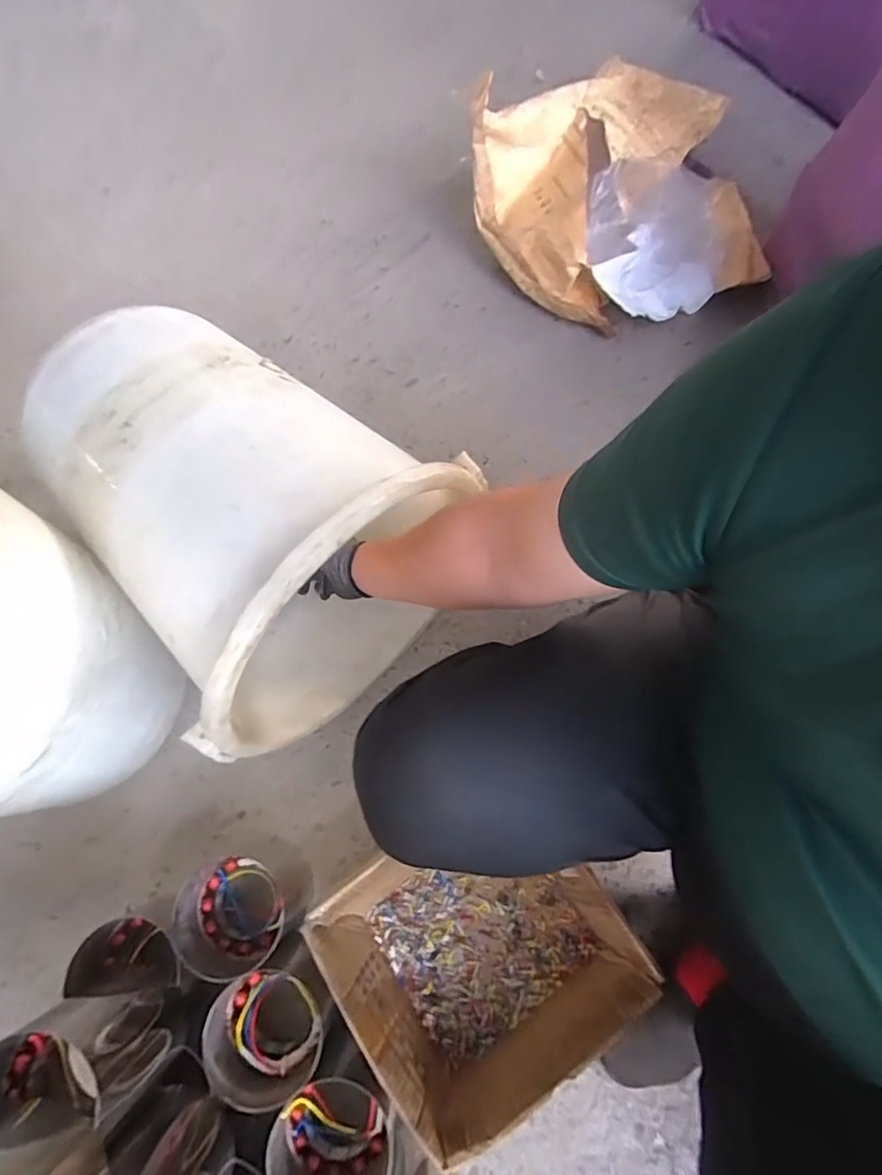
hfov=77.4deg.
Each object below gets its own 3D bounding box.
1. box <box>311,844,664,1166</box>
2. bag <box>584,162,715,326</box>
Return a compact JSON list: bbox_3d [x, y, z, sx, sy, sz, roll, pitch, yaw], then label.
[{"bbox_3d":[0.046,0.431,0.670,0.303,0.139,0.269,-32,73,-9],"label":"box"},{"bbox_3d":[0.390,-0.643,1.021,0.261,0.154,0.272,-6,71,0],"label":"bag"}]

